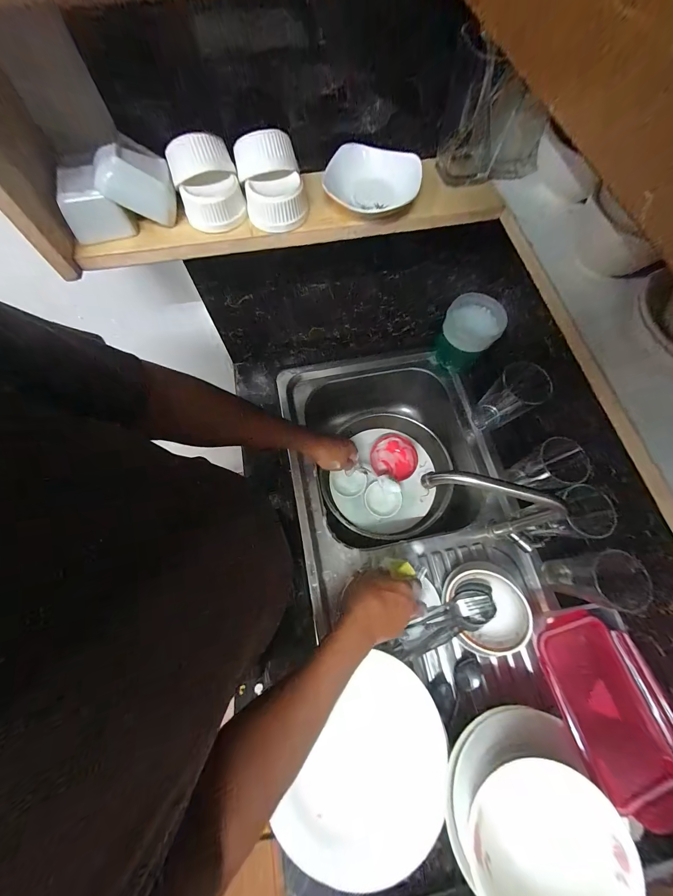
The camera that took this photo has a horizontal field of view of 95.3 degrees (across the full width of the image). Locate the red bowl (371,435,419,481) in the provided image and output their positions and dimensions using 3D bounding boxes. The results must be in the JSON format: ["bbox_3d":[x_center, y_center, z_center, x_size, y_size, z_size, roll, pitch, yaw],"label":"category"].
[{"bbox_3d":[0.139,0.021,0.742,0.106,0.037,0.102,0,70,-1],"label":"red bowl"}]

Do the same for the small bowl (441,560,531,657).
[{"bbox_3d":[0.249,0.273,0.527,0.145,0.064,0.138,-7,79,33],"label":"small bowl"}]

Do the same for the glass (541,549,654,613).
[{"bbox_3d":[0.408,0.210,0.494,0.071,0.137,0.077,7,70,2],"label":"glass"}]

